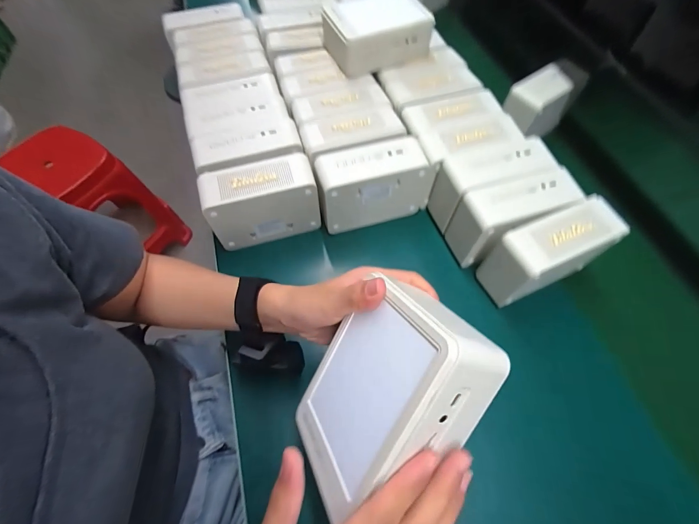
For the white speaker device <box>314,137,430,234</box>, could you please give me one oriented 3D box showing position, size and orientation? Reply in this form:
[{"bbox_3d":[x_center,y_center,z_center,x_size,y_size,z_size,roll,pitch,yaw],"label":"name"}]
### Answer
[{"bbox_3d":[0.032,-0.105,0.470,0.150,0.099,0.058,-15,63,-8],"label":"white speaker device"}]

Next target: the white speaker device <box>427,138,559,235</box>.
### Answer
[{"bbox_3d":[0.178,-0.099,0.459,0.150,0.094,0.060,-15,63,-8],"label":"white speaker device"}]

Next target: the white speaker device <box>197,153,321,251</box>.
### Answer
[{"bbox_3d":[-0.112,-0.077,0.448,0.136,0.111,0.056,-14,62,-8],"label":"white speaker device"}]

